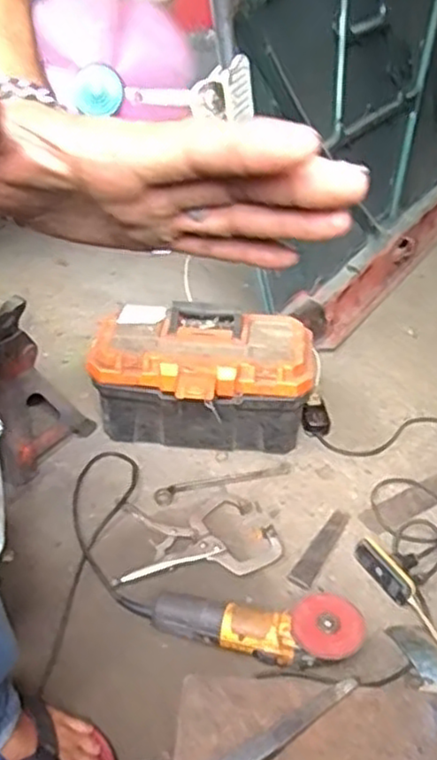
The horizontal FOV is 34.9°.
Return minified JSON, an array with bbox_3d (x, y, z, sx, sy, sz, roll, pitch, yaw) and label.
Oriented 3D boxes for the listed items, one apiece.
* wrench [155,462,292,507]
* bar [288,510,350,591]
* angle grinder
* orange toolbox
[{"bbox_3d":[0.012,0.179,1.216,0.250,0.009,0.039,-11,39,-15],"label":"wrench"},{"bbox_3d":[0.164,0.264,1.107,0.037,0.005,0.171,21,42,25],"label":"bar"},{"bbox_3d":[0.024,0.328,0.940,0.332,0.090,0.084,7,38,9],"label":"angle grinder"},{"bbox_3d":[-0.027,0.016,1.255,0.375,0.212,0.219,2,38,2],"label":"orange toolbox"}]

